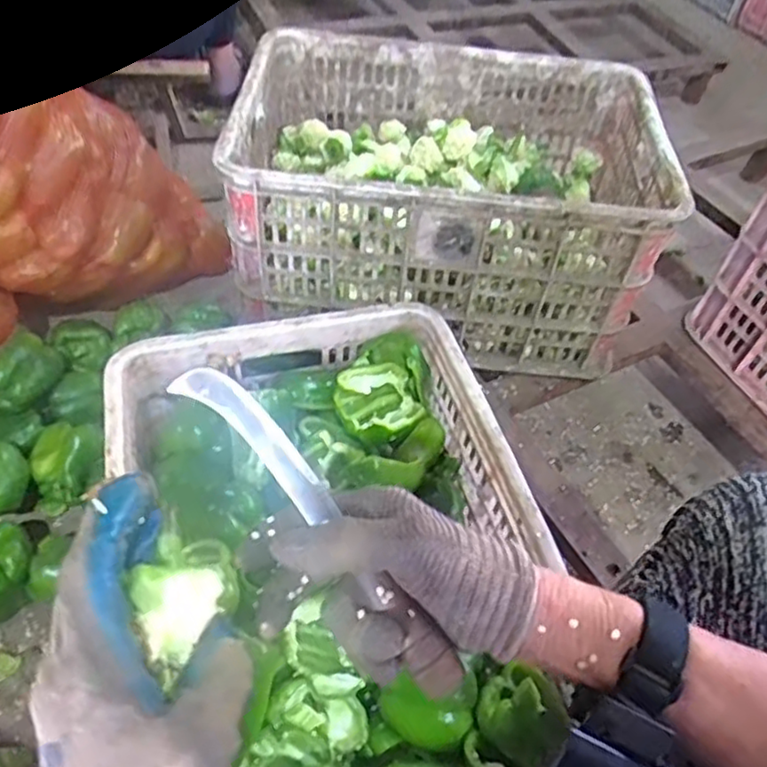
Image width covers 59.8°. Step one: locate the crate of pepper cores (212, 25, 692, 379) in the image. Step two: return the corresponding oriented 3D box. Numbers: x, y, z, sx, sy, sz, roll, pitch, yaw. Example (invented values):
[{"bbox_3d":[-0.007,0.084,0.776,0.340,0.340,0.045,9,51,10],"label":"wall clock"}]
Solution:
[{"bbox_3d":[0.079,-0.249,0.905,0.502,0.260,0.330,5,52,0],"label":"crate of pepper cores"}]

